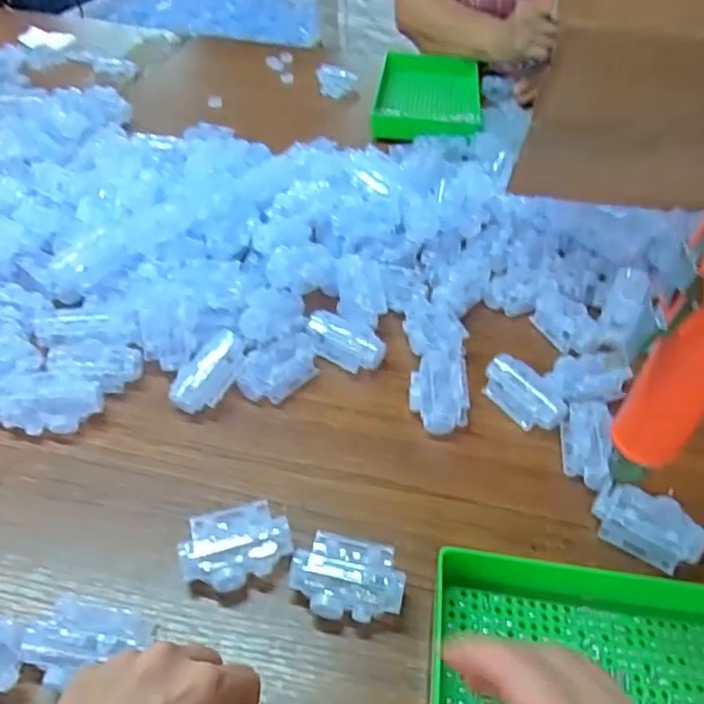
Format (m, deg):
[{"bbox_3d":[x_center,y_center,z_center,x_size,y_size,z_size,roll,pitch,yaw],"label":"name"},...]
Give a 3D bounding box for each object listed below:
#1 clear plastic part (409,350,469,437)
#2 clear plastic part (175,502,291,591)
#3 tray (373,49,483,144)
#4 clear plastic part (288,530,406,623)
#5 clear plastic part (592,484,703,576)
[{"bbox_3d":[0.071,0.029,0.515,0.046,0.022,0.078,2,44,-1],"label":"clear plastic part"},{"bbox_3d":[-0.074,0.127,0.405,0.067,0.029,0.045,-15,47,-17],"label":"clear plastic part"},{"bbox_3d":[0.112,-0.377,0.929,0.151,0.033,0.229,6,44,4],"label":"tray"},{"bbox_3d":[-0.003,0.142,0.390,0.069,0.024,0.046,12,45,9],"label":"clear plastic part"},{"bbox_3d":[0.206,0.117,0.434,0.067,0.028,0.050,29,50,25],"label":"clear plastic part"}]

